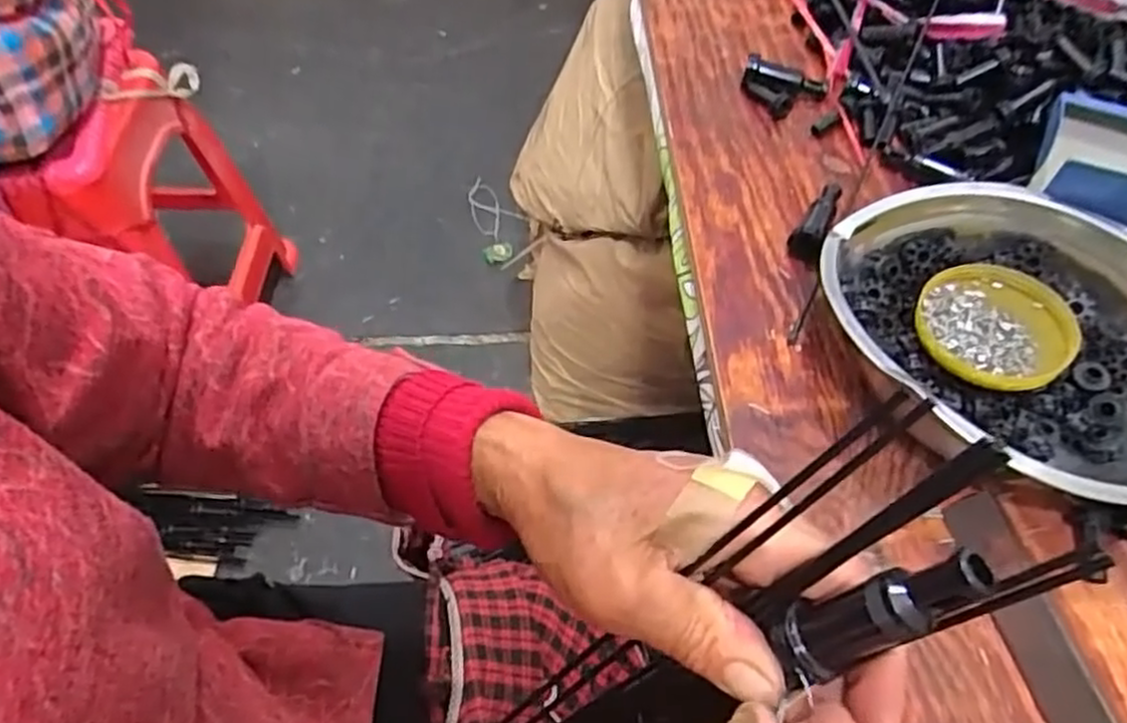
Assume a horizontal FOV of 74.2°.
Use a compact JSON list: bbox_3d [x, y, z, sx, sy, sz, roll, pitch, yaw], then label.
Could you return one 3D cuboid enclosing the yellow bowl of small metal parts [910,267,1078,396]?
[{"bbox_3d":[0.253,-0.021,0.437,0.082,0.016,0.091,35,62,20],"label":"yellow bowl of small metal parts"}]

